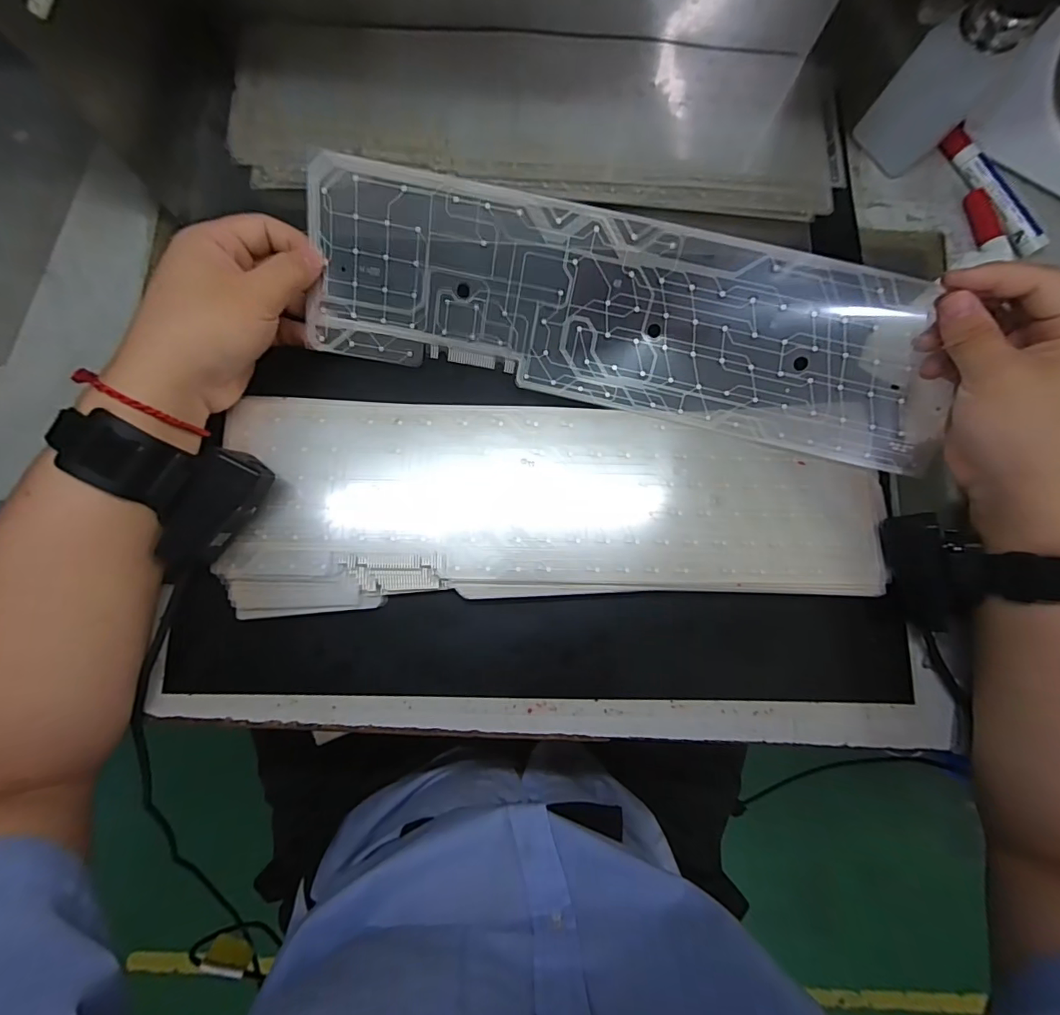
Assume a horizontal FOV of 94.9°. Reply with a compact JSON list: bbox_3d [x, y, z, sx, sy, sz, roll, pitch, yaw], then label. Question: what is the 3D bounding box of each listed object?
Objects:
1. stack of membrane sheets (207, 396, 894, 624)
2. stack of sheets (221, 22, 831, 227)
[{"bbox_3d":[0.020,-0.006,0.315,0.404,0.020,0.130,-2,79,-3],"label":"stack of membrane sheets"},{"bbox_3d":[0.011,-0.298,0.365,0.443,0.019,0.148,3,79,-2],"label":"stack of sheets"}]

